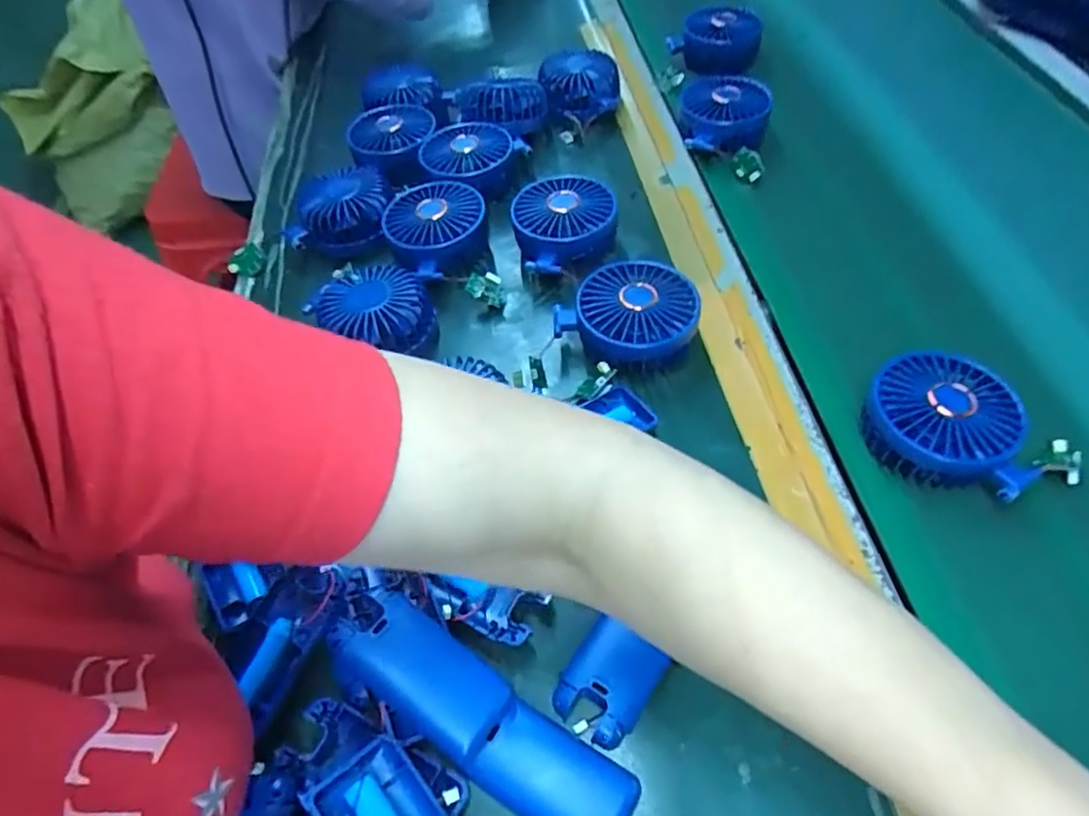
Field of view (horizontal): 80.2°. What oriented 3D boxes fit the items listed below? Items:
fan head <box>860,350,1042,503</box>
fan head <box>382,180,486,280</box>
[{"bbox_3d":[0.258,0.008,0.420,0.096,0.042,0.082,17,56,15],"label":"fan head"},{"bbox_3d":[-0.094,-0.152,0.571,0.086,0.051,0.095,-24,56,-15],"label":"fan head"}]

